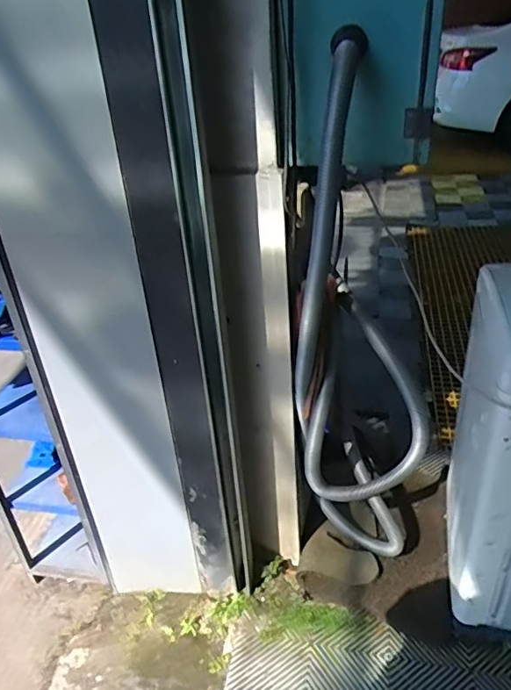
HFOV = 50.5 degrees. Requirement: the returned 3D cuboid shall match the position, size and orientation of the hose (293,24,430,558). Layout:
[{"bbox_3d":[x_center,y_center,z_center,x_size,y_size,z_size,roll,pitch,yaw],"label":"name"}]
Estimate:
[{"bbox_3d":[0.249,0.045,1.253,0.318,1.291,0.181,-6,31,-3],"label":"hose"}]

